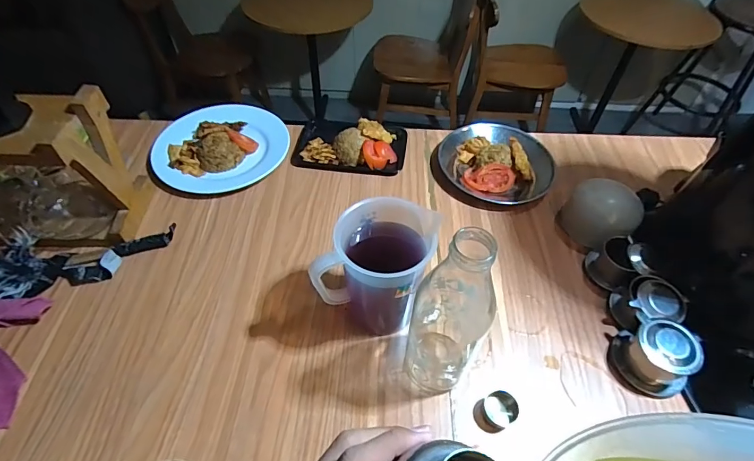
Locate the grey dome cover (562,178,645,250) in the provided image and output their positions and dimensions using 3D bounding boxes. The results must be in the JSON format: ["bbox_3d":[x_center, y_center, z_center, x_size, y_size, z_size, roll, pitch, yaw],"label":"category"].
[{"bbox_3d":[0.373,-0.026,0.692,0.104,0.072,0.105,-25,56,-20],"label":"grey dome cover"}]

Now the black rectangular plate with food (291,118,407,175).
[{"bbox_3d":[-0.051,-0.180,0.812,0.213,0.053,0.132,8,51,5],"label":"black rectangular plate with food"}]

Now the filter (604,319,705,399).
[{"bbox_3d":[0.364,0.167,0.541,0.091,0.077,0.081,11,51,7],"label":"filter"}]

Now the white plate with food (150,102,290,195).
[{"bbox_3d":[-0.304,-0.175,0.799,0.242,0.043,0.228,1,51,-1],"label":"white plate with food"}]

